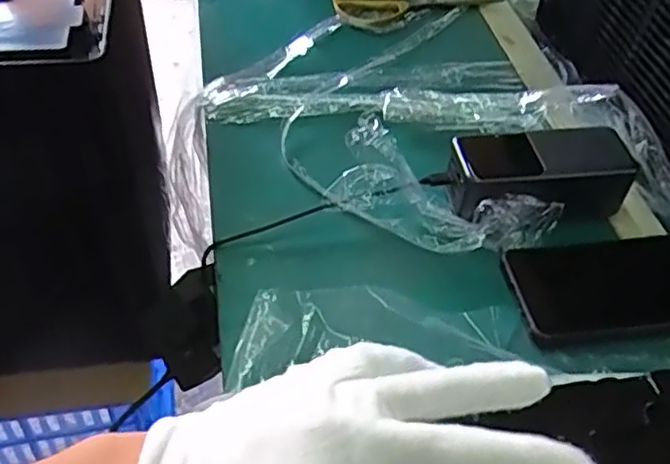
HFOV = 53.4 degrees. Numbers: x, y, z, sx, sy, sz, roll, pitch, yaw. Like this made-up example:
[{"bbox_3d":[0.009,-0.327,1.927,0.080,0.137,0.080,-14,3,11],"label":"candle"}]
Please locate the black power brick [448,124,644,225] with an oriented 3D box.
[{"bbox_3d":[0.154,-0.042,0.498,0.131,0.049,0.059,-3,47,-9],"label":"black power brick"}]

